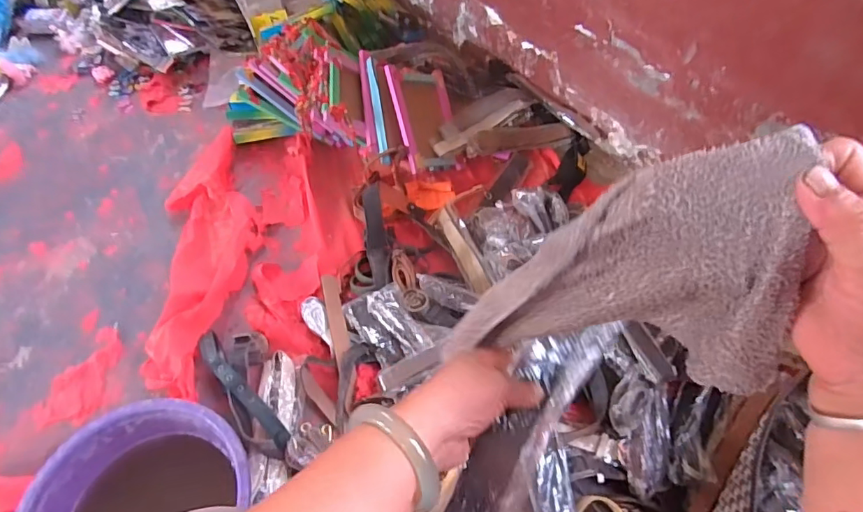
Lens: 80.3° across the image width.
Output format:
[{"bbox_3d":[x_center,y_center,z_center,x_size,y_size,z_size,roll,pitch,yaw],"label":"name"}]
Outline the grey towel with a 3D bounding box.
[{"bbox_3d":[0.115,0.034,0.336,0.098,0.267,0.088,27,54,-25],"label":"grey towel"}]

